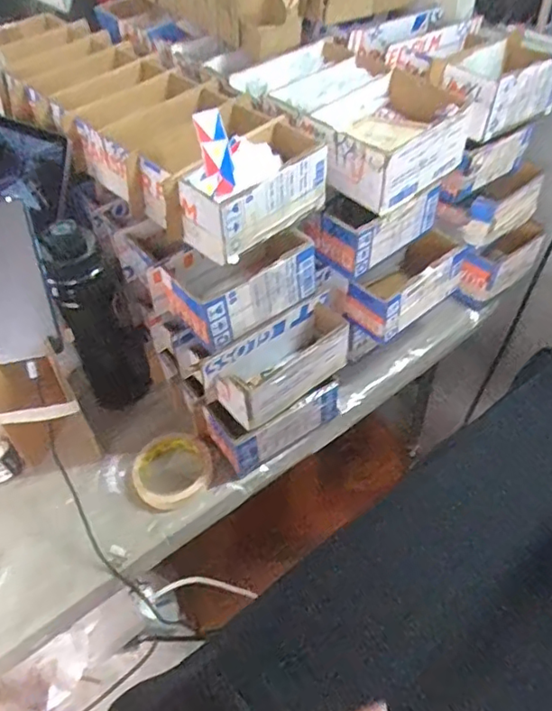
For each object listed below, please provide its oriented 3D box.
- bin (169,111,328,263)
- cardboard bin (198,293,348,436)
[{"bbox_3d":[-0.026,-0.183,0.630,0.168,0.071,0.096,-37,57,-26],"label":"bin"},{"bbox_3d":[0.010,0.006,0.676,0.180,0.077,0.070,-30,54,-22],"label":"cardboard bin"}]

